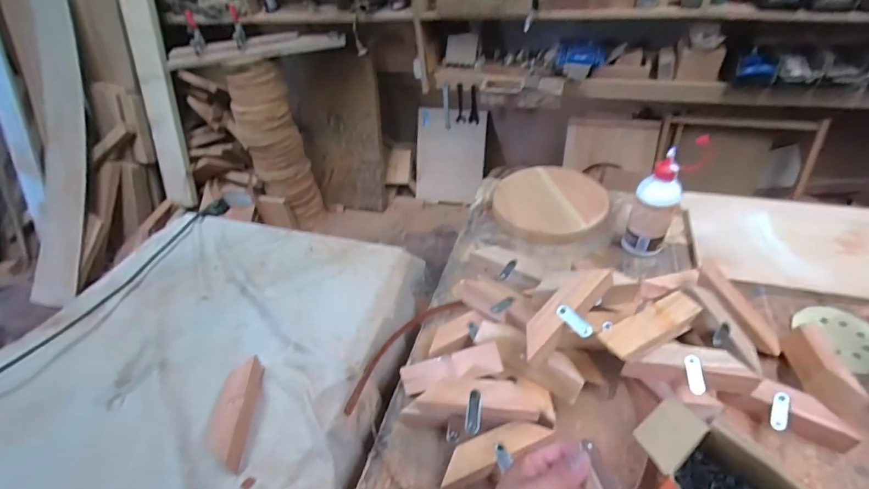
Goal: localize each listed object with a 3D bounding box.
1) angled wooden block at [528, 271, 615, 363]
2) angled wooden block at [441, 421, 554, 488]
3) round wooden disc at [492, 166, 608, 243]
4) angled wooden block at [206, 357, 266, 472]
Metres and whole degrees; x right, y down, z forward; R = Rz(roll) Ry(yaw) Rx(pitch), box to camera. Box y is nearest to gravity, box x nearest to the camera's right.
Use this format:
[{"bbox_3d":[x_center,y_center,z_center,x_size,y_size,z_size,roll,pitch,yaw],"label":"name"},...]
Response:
[{"bbox_3d":[0.180,0.096,0.603,0.162,0.046,0.046,-46,52,-6],"label":"angled wooden block"},{"bbox_3d":[0.078,0.267,0.563,0.154,0.024,0.042,-20,45,-16],"label":"angled wooden block"},{"bbox_3d":[0.253,-0.097,0.956,0.232,0.040,0.239,10,45,18],"label":"round wooden disc"},{"bbox_3d":[-0.284,0.238,0.625,0.050,0.040,0.159,-3,42,1],"label":"angled wooden block"}]

